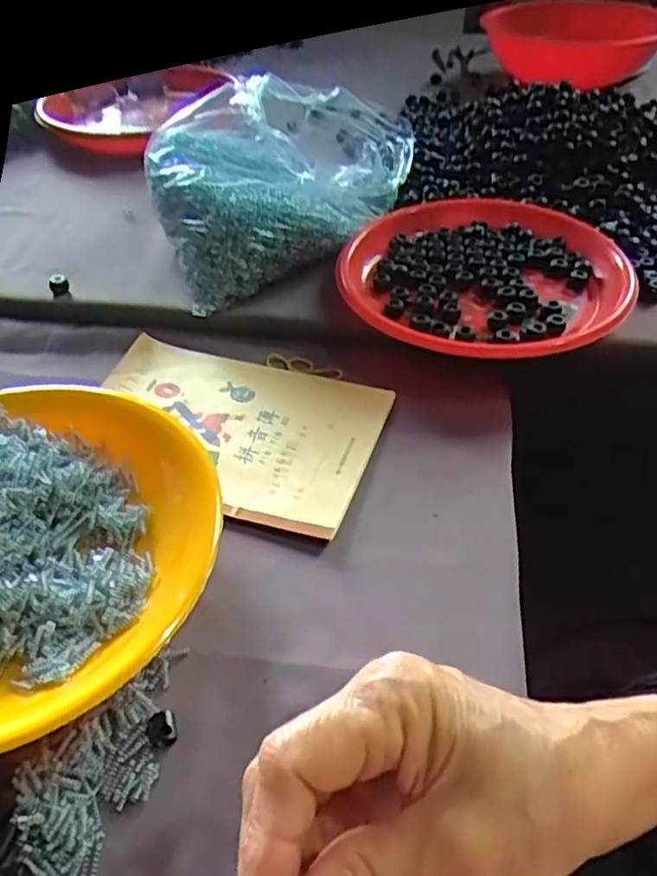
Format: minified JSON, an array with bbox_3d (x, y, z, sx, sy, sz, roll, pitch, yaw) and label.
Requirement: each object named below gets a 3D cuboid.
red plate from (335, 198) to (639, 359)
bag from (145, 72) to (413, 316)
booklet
[{"bbox_3d":[0.123,-0.126,0.558,0.213,0.045,0.224,-1,44,1],"label":"red plate"},{"bbox_3d":[-0.046,-0.237,0.620,0.255,0.124,0.182,-28,49,-24],"label":"bag"},{"bbox_3d":[-0.071,-0.012,0.481,0.207,0.008,0.139,15,47,18],"label":"booklet"}]

